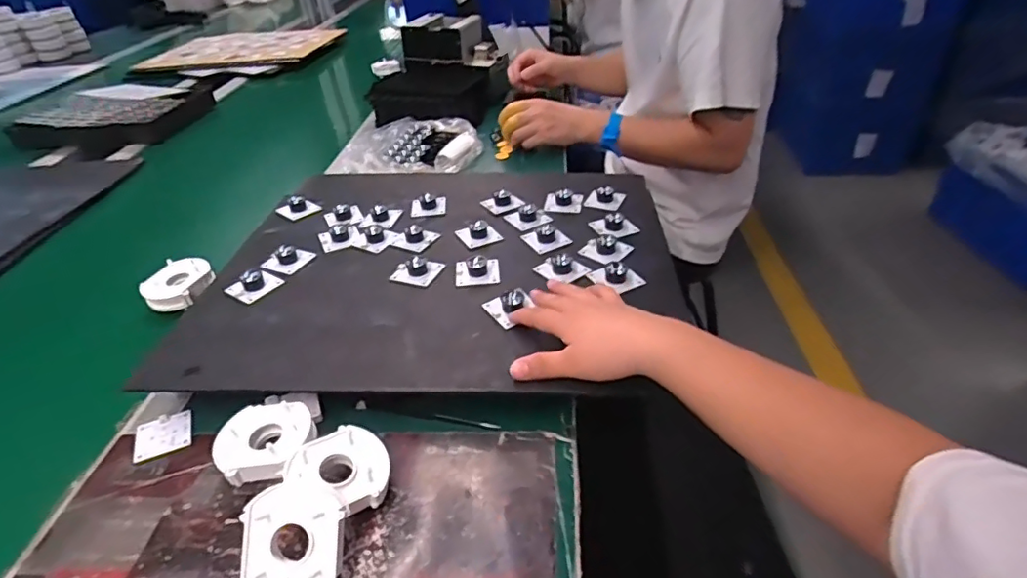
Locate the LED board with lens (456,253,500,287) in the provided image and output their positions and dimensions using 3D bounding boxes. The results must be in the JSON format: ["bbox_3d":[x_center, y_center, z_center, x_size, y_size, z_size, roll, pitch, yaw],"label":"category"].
[{"bbox_3d":[-0.038,-0.024,0.582,0.045,0.022,0.039,-8,37,-5],"label":"LED board with lens"}]

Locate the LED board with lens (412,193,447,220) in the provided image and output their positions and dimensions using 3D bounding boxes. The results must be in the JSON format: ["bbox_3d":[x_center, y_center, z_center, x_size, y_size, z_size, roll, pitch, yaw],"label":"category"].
[{"bbox_3d":[-0.106,-0.104,0.705,0.043,0.014,0.041,-6,37,-2],"label":"LED board with lens"}]

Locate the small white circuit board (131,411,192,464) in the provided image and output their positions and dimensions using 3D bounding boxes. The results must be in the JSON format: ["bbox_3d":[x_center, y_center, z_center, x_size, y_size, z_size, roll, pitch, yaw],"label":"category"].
[{"bbox_3d":[-0.296,0.123,0.478,0.043,0.004,0.047,-18,39,-18],"label":"small white circuit board"}]

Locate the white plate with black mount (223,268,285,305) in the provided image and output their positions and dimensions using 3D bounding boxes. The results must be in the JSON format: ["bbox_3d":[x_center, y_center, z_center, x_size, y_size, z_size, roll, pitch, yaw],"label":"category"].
[{"bbox_3d":[-0.268,-0.006,0.582,0.040,0.016,0.045,19,42,28],"label":"white plate with black mount"}]

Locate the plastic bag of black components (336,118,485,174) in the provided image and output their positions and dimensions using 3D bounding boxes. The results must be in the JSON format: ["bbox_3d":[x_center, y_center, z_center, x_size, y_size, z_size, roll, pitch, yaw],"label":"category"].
[{"bbox_3d":[-0.158,-0.244,0.944,0.199,0.034,0.222,4,37,11],"label":"plastic bag of black components"}]

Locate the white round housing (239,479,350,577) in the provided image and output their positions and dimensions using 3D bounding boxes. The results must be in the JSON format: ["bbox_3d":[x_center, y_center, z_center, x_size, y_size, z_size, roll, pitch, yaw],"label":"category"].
[{"bbox_3d":[-0.139,0.160,0.360,0.062,0.013,0.071,-6,74,-8],"label":"white round housing"}]

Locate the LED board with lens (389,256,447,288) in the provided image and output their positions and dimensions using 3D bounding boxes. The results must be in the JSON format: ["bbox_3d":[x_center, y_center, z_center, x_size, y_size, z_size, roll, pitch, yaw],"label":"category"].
[{"bbox_3d":[-0.101,-0.022,0.590,0.047,0.016,0.039,9,38,17],"label":"LED board with lens"}]

